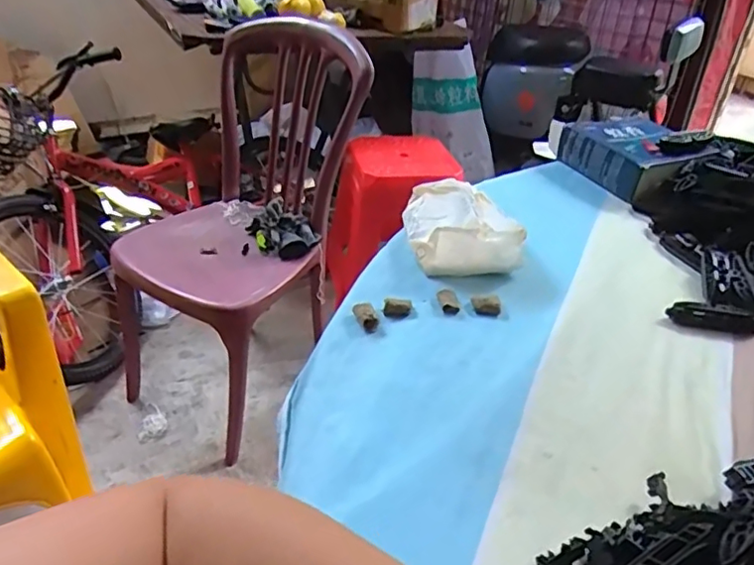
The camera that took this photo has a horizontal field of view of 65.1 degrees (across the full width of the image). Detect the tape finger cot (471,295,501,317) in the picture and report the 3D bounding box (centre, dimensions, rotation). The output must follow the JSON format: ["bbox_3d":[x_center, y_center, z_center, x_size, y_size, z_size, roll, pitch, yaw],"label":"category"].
[{"bbox_3d":[0.095,0.020,0.515,0.023,0.009,0.020,4,36,0],"label":"tape finger cot"}]

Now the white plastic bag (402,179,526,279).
[{"bbox_3d":[0.084,-0.064,0.603,0.108,0.045,0.148,3,36,-2],"label":"white plastic bag"}]

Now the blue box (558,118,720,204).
[{"bbox_3d":[0.335,-0.166,0.764,0.144,0.048,0.145,-17,41,-26],"label":"blue box"}]

